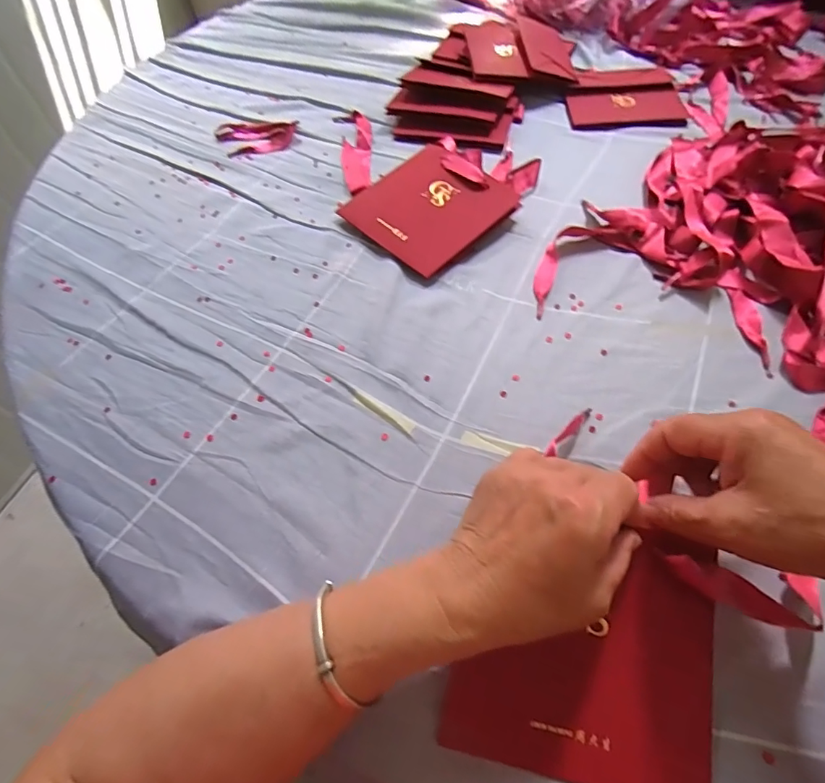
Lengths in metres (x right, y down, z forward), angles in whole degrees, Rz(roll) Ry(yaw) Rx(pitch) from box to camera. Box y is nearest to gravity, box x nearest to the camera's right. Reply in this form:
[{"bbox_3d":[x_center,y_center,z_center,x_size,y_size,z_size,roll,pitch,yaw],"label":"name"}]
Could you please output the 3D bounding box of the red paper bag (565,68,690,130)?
[{"bbox_3d":[0.274,-0.381,0.613,0.142,0.015,0.124,2,56,5],"label":"red paper bag"}]

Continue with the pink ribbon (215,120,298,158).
[{"bbox_3d":[-0.197,-0.320,0.595,0.102,0.010,0.067,-1,56,3],"label":"pink ribbon"}]

